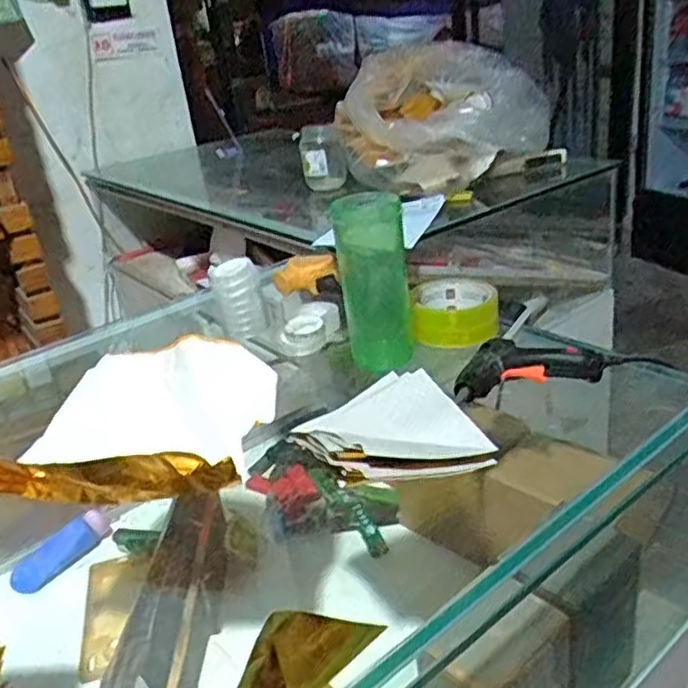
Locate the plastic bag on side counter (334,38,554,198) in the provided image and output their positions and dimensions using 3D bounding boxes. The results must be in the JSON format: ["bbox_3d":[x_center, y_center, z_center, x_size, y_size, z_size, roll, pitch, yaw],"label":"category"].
[{"bbox_3d":[0.174,-0.408,1.268,0.335,0.191,0.314,-10,26,-8],"label":"plastic bag on side counter"}]

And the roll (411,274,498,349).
[{"bbox_3d":[0.113,-0.033,0.720,0.084,0.040,0.084,-2,26,9],"label":"roll"}]

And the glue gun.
[{"bbox_3d":[0.151,0.015,0.604,0.127,0.027,0.069,-9,26,-4],"label":"glue gun"}]

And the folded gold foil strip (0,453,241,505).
[{"bbox_3d":[-0.180,0.094,0.503,0.213,0.048,0.026,1,27,15],"label":"folded gold foil strip"}]

